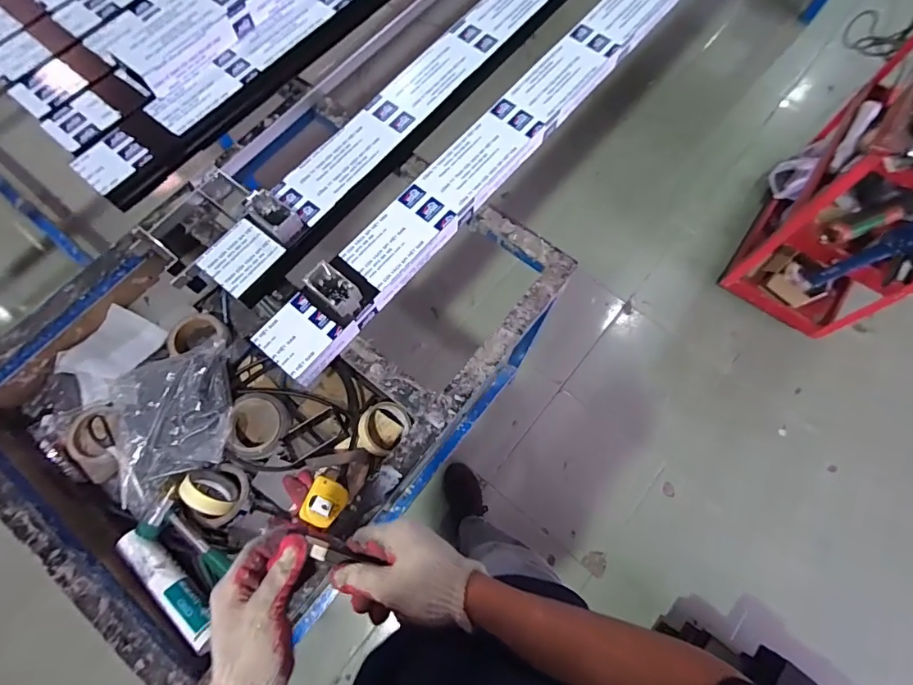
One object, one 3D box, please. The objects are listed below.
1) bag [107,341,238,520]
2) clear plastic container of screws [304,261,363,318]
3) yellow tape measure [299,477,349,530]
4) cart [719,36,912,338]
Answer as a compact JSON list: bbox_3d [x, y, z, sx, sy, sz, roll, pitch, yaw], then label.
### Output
[{"bbox_3d":[-0.468,0.136,0.759,0.200,0.052,0.239,-19,73,-6],"label":"bag"},{"bbox_3d":[-0.187,-0.082,0.702,0.091,0.031,0.052,36,74,11],"label":"clear plastic container of screws"},{"bbox_3d":[-0.203,0.250,0.713,0.059,0.039,0.070,26,74,8],"label":"yellow tape measure"},{"bbox_3d":[1.229,-0.451,1.318,0.422,0.713,0.776,39,76,12],"label":"cart"}]

